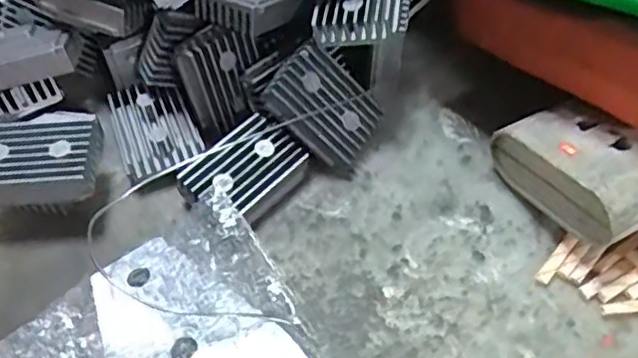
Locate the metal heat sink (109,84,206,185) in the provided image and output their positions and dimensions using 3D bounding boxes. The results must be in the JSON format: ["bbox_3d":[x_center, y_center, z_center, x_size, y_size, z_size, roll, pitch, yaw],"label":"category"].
[{"bbox_3d":[-0.072,-0.023,0.272,0.033,0.016,0.048,-21,56,-12],"label":"metal heat sink"}]

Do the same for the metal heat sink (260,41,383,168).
[{"bbox_3d":[0.002,-0.029,0.257,0.032,0.047,0.012,-51,21,-11],"label":"metal heat sink"}]

